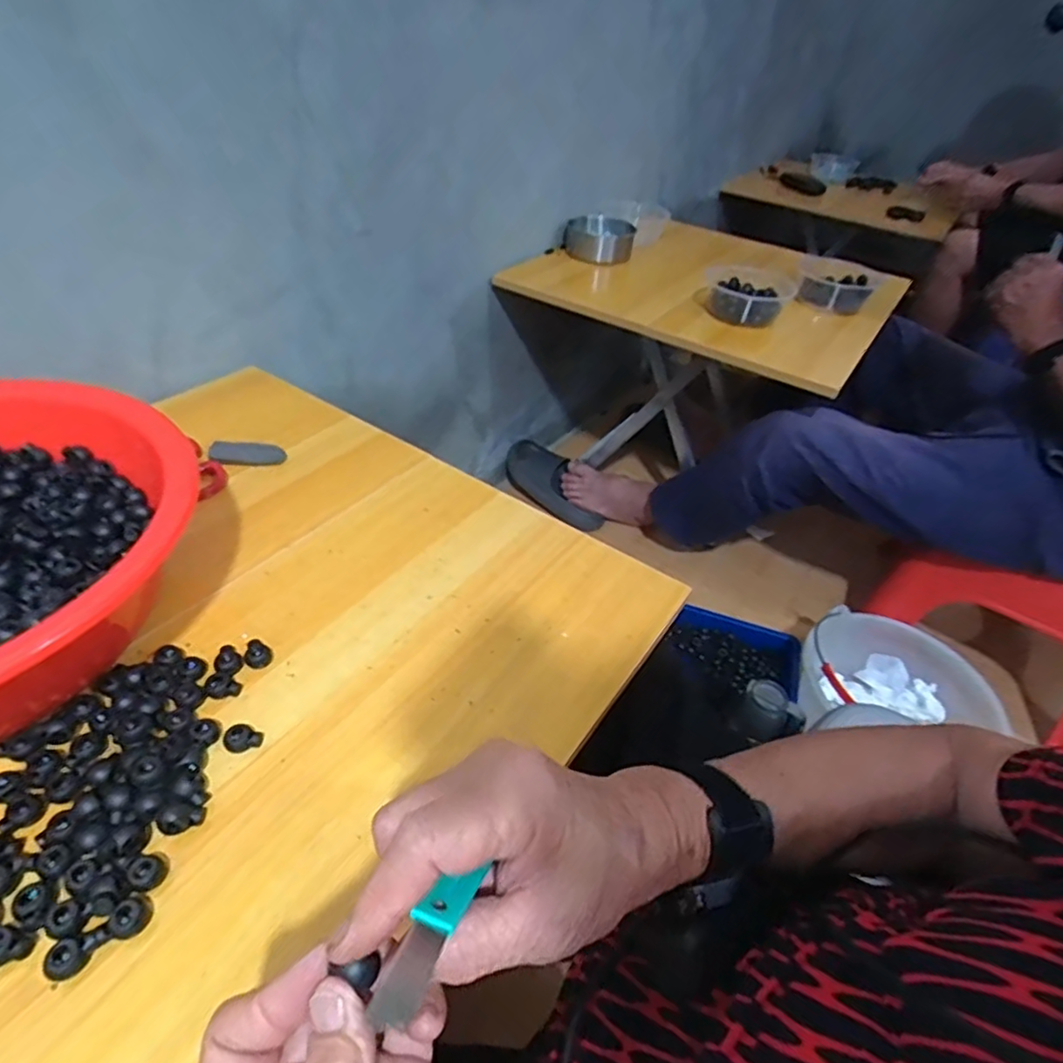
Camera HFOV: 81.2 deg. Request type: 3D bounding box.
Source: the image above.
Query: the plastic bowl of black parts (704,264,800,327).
[{"bbox_3d":[0.350,-0.396,1.032,0.149,0.061,0.149,24,44,18],"label":"plastic bowl of black parts"}]

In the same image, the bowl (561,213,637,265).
[{"bbox_3d":[0.130,-0.588,1.239,0.147,0.062,0.126,10,41,3],"label":"bowl"}]

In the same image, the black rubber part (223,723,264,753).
[{"bbox_3d":[-0.184,0.132,0.396,0.022,0.008,0.016,11,42,4],"label":"black rubber part"}]

